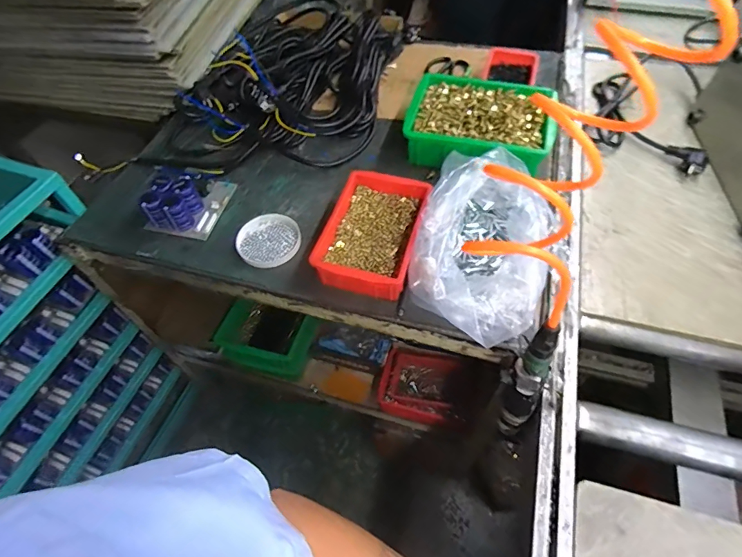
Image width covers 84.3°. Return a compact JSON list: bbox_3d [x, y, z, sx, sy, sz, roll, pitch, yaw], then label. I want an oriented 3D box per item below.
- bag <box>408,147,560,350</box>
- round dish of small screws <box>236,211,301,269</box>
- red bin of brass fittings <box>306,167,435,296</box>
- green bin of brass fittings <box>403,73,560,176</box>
[{"bbox_3d":[0.154,-0.047,0.588,0.166,0.102,0.277,14,58,12],"label":"bag"},{"bbox_3d":[-0.165,-0.063,0.663,0.097,0.013,0.100,-1,56,2],"label":"round dish of small screws"},{"bbox_3d":[0.005,-0.072,0.631,0.136,0.063,0.201,13,58,11],"label":"red bin of brass fittings"},{"bbox_3d":[0.197,-0.279,0.757,0.251,0.069,0.206,16,58,13],"label":"green bin of brass fittings"}]

